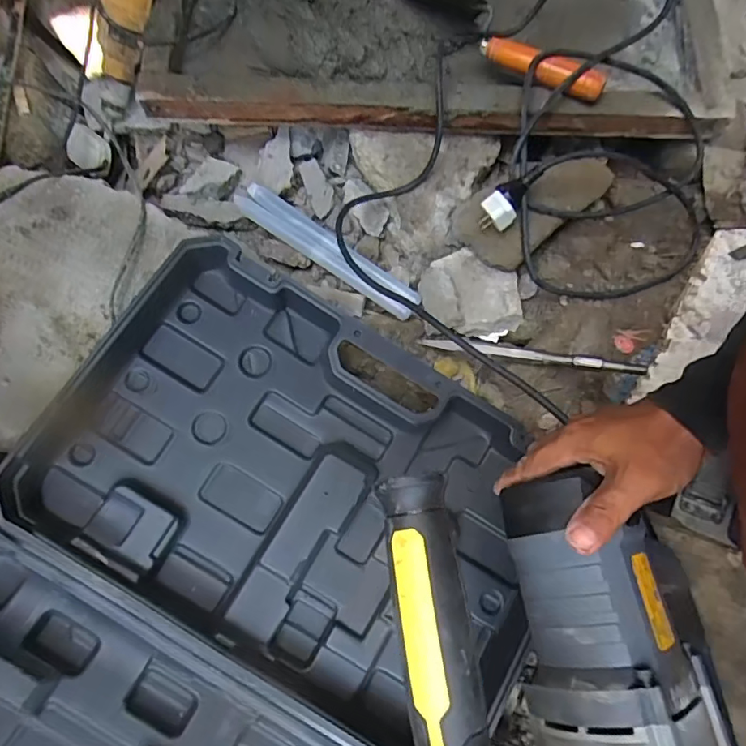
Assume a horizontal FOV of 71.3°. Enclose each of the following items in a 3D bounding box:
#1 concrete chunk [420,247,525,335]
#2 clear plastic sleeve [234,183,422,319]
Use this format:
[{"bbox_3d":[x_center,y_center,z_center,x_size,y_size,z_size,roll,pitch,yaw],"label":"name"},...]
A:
[{"bbox_3d":[0.133,-0.104,0.693,0.137,0.034,0.112,33,79,8],"label":"concrete chunk"},{"bbox_3d":[-0.066,-0.172,0.725,0.296,0.018,0.047,37,80,8],"label":"clear plastic sleeve"}]

